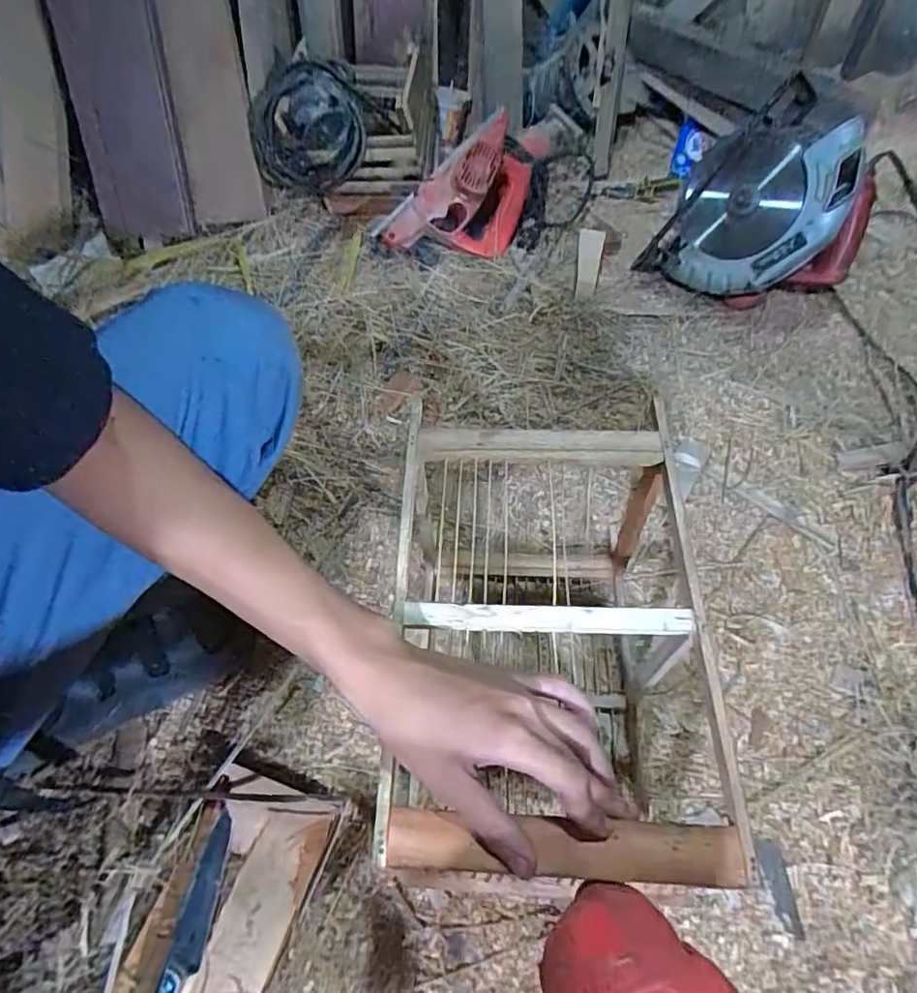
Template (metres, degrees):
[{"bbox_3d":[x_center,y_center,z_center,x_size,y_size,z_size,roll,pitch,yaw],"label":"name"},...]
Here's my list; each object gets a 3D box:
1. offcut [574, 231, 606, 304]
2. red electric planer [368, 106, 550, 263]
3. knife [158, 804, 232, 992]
[{"bbox_3d":[0.203,-0.365,0.919,0.036,0.029,0.158,8,58,6],"label":"offcut"},{"bbox_3d":[0.031,-0.472,0.912,0.320,0.149,0.119,-38,65,-21],"label":"red electric planer"},{"bbox_3d":[-0.214,0.360,0.458,0.028,0.012,0.204,5,58,4],"label":"knife"}]

